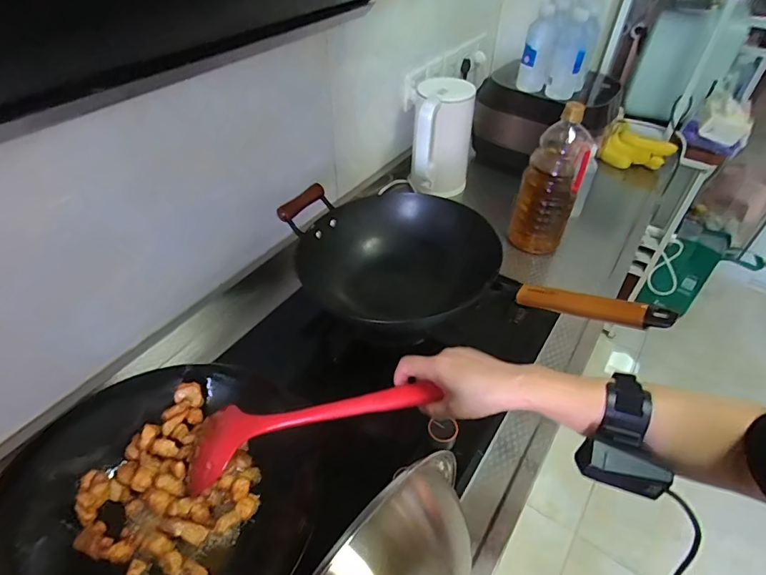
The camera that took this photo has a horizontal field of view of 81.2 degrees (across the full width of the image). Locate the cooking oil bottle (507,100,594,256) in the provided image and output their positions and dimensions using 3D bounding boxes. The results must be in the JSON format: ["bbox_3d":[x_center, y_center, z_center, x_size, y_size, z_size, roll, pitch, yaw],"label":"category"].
[{"bbox_3d":[0.328,-0.214,0.863,0.102,0.290,0.117,18,47,16],"label":"cooking oil bottle"}]

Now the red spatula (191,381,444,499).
[{"bbox_3d":[-0.089,0.147,0.487,0.304,0.063,0.074,-17,44,10],"label":"red spatula"}]

